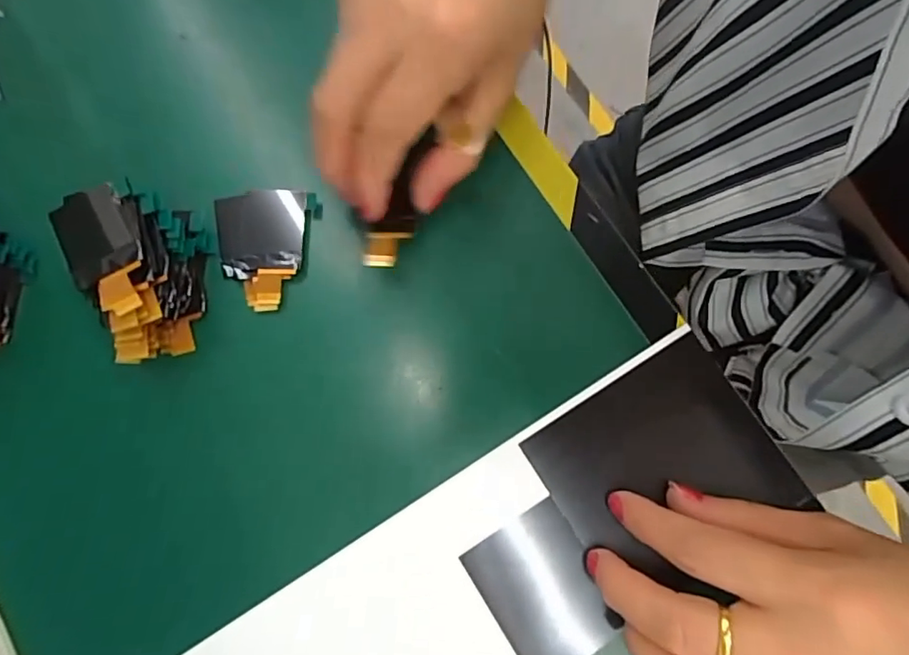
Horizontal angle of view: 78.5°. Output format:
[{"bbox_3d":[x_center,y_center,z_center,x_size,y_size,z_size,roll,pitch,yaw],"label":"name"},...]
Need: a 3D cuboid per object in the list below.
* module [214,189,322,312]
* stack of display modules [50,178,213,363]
[{"bbox_3d":[-0.085,-0.035,0.250,0.045,0.007,0.055,-2,79,1],"label":"module"},{"bbox_3d":[-0.126,-0.025,0.226,0.045,0.043,0.069,-27,80,-4],"label":"stack of display modules"}]

